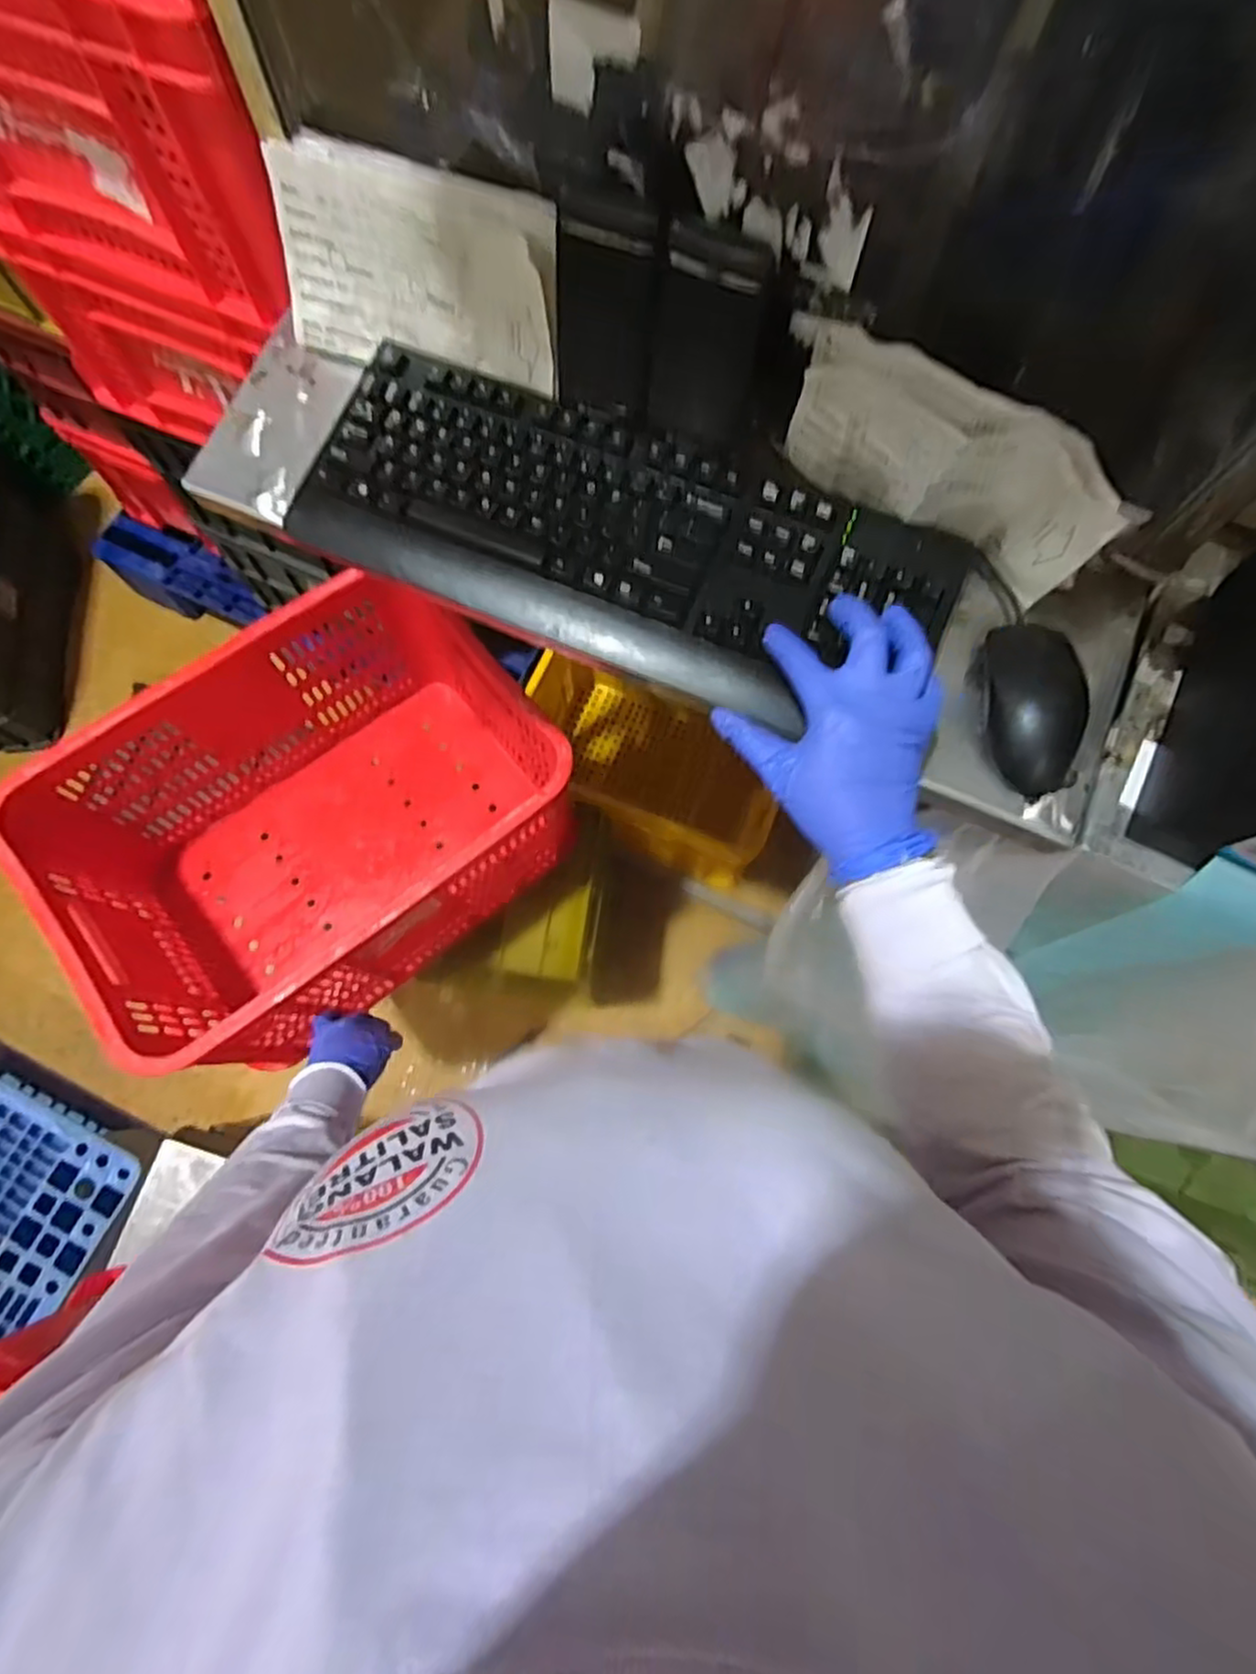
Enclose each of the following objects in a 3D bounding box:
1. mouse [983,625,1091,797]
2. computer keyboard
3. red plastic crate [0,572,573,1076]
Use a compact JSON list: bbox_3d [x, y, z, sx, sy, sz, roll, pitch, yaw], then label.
[{"bbox_3d":[0.263,-0.085,0.461,0.063,0.031,0.112,3,74,0],"label":"mouse"},{"bbox_3d":[-0.007,-0.203,0.487,0.437,0.032,0.173,19,75,6],"label":"computer keyboard"},{"bbox_3d":[-0.363,-0.020,0.857,0.505,0.274,0.377,-39,78,-10],"label":"red plastic crate"}]

